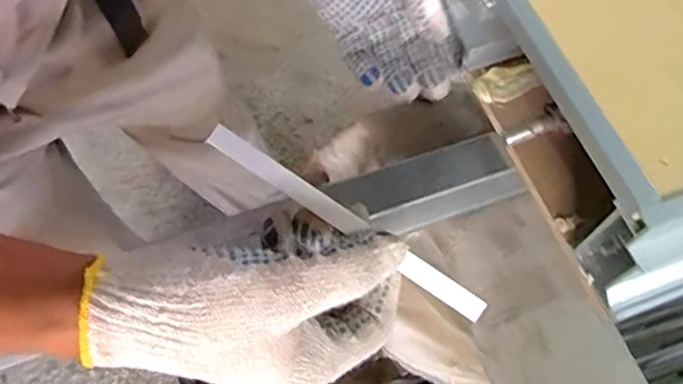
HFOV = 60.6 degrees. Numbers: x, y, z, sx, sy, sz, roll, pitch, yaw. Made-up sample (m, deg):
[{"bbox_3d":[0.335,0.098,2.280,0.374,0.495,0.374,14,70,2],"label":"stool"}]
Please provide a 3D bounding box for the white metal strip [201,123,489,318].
[{"bbox_3d":[0.003,0.015,0.290,0.159,0.006,0.012,34,69,-1],"label":"white metal strip"}]

